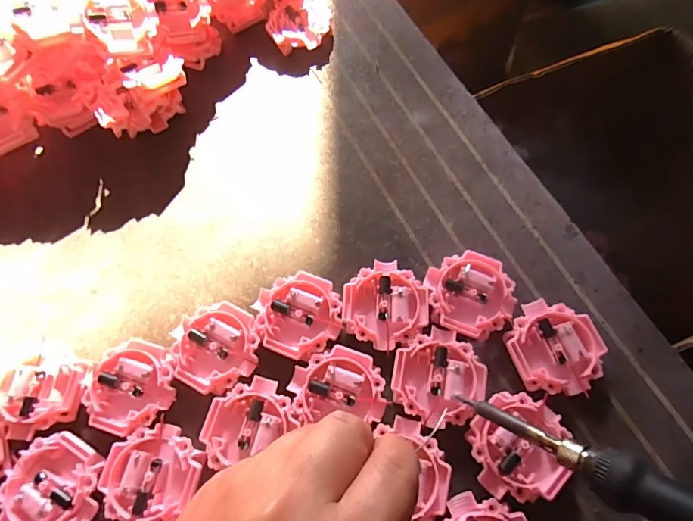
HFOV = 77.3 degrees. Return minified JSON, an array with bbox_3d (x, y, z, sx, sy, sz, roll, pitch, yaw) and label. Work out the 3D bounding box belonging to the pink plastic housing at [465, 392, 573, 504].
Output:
[{"bbox_3d":[0.094,0.102,0.238,0.051,0.015,0.054,-1,68,3],"label":"pink plastic housing"}]

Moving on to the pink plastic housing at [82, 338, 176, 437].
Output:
[{"bbox_3d":[-0.128,0.076,0.261,0.051,0.016,0.051,-1,68,3],"label":"pink plastic housing"}]

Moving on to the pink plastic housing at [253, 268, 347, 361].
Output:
[{"bbox_3d":[-0.029,0.035,0.273,0.050,0.016,0.050,-24,69,-7],"label":"pink plastic housing"}]

